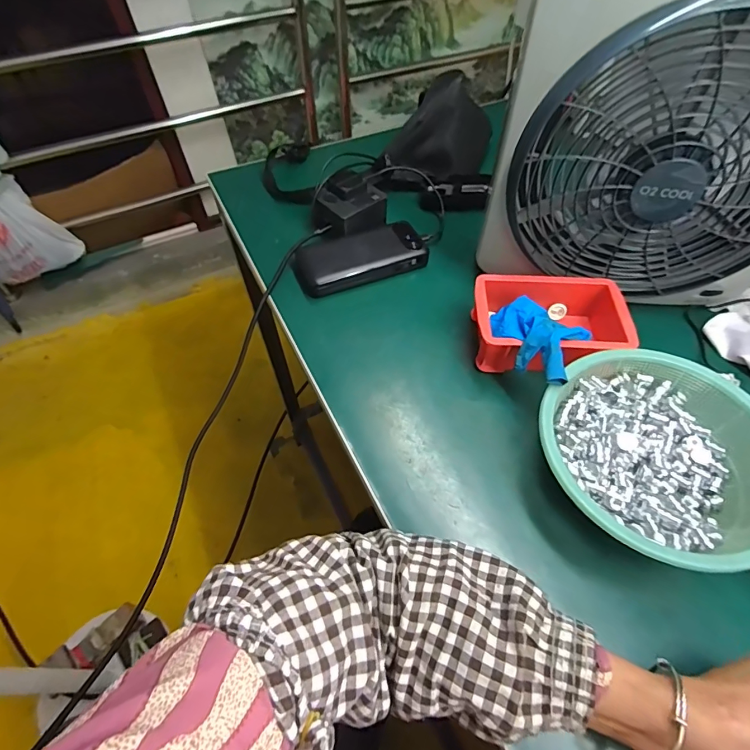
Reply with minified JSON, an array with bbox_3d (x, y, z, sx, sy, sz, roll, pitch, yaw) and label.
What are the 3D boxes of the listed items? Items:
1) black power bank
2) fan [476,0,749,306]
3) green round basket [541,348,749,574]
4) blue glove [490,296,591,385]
[{"bbox_3d":[-0.019,-0.150,0.547,0.160,0.029,0.078,-21,56,-13],"label":"black power bank"},{"bbox_3d":[0.270,-0.193,0.401,0.303,0.271,0.066,9,55,8],"label":"fan"},{"bbox_3d":[0.229,0.068,0.366,0.177,0.060,0.182,-1,54,1],"label":"green round basket"},{"bbox_3d":[0.151,-0.036,0.417,0.092,0.036,0.083,34,62,23],"label":"blue glove"}]

